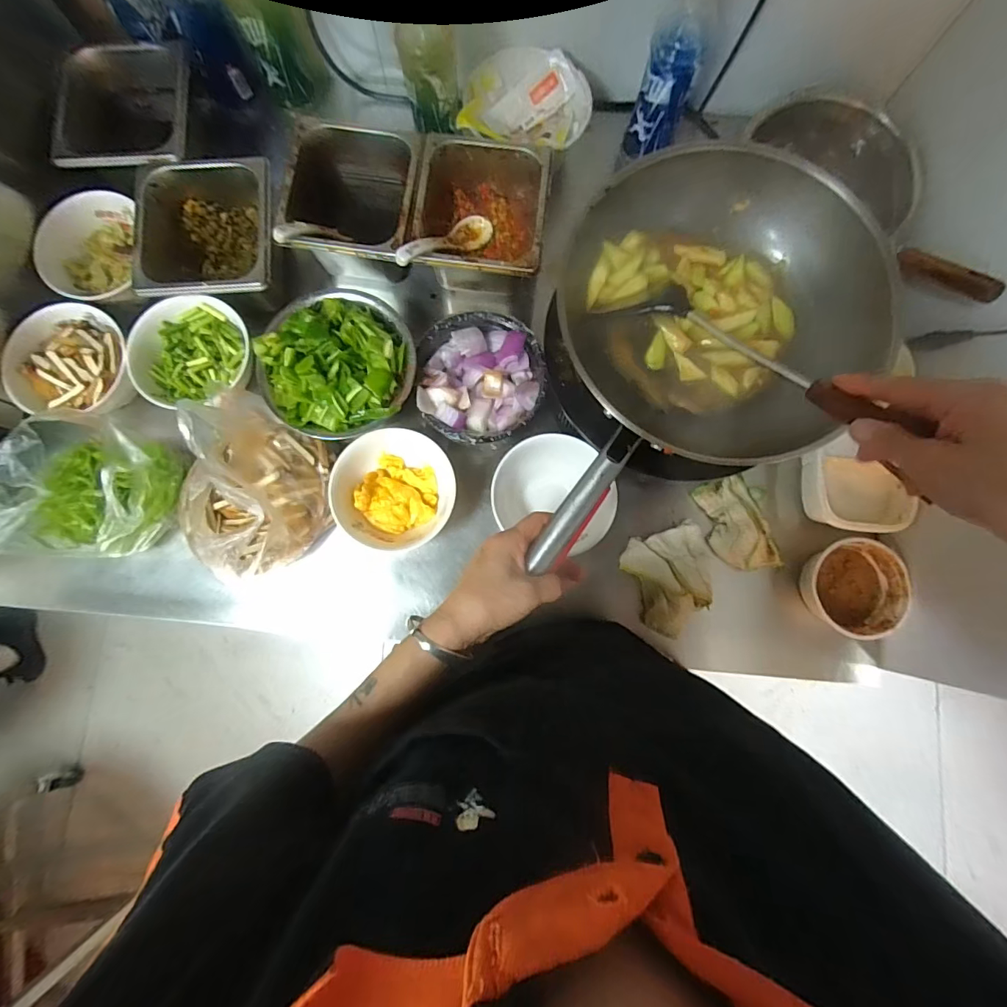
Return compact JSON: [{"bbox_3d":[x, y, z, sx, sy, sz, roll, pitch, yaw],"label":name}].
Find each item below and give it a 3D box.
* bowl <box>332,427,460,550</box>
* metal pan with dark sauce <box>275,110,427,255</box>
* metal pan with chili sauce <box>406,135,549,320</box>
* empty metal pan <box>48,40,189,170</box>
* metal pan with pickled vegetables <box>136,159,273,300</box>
[{"bbox_3d":[-0.131,-0.019,0.577,0.132,0.076,0.145,0,82,-1],"label":"bowl"},{"bbox_3d":[-0.185,-0.379,0.605,0.163,0.093,0.178,7,82,0],"label":"metal pan with dark sauce"},{"bbox_3d":[-0.030,-0.350,0.617,0.157,0.126,0.178,7,82,0],"label":"metal pan with chili sauce"},{"bbox_3d":[-0.475,-0.491,0.602,0.156,0.087,0.177,1,82,-1],"label":"empty metal pan"},{"bbox_3d":[-0.365,-0.331,0.592,0.166,0.084,0.171,-7,82,-2],"label":"metal pan with pickled vegetables"}]

